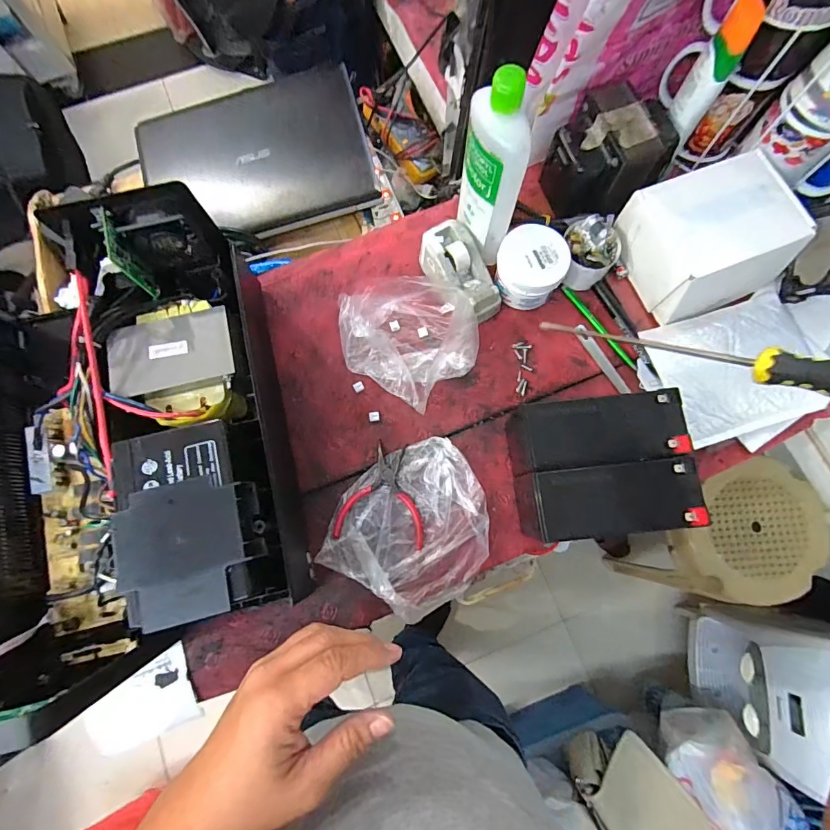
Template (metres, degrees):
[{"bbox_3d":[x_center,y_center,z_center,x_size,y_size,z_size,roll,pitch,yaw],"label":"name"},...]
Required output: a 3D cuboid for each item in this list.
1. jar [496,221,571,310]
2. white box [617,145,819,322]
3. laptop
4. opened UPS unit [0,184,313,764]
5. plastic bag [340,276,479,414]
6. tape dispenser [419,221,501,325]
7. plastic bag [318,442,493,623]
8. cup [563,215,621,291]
[{"bbox_3d":[0.133,-0.170,0.509,0.075,0.060,0.073,0,78,0],"label":"jar"},{"bbox_3d":[0.331,-0.198,0.494,0.164,0.081,0.139,-22,78,-4],"label":"white box"},{"bbox_3d":[-0.222,-0.372,0.633,0.310,0.027,0.255,-22,78,-4],"label":"laptop"},{"bbox_3d":[-0.284,0.033,0.417,0.306,0.176,0.365,-18,78,-4],"label":"opened UPS unit"},{"bbox_3d":[-0.010,-0.100,0.498,0.147,0.055,0.161,-40,80,-8],"label":"plastic bag"},{"bbox_3d":[0.055,-0.168,0.515,0.063,0.050,0.119,-35,80,-7],"label":"tape dispenser"},{"bbox_3d":[0.003,0.113,0.466,0.158,0.028,0.173,28,79,6],"label":"plastic bag"},{"bbox_3d":[0.200,-0.187,0.505,0.063,0.068,0.067,0,78,0],"label":"cup"}]

